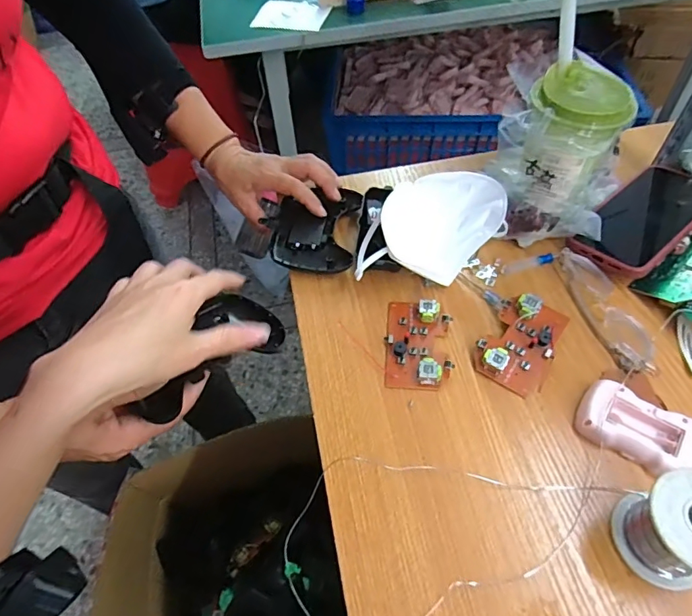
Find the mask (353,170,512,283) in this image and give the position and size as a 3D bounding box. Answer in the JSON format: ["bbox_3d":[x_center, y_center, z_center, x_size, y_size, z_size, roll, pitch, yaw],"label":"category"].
[{"bbox_3d":[0.080,-0.079,0.475,0.151,0.080,0.098,-8,54,-2],"label":"mask"}]

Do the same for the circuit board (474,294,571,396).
[{"bbox_3d":[0.157,0.030,0.431,0.060,0.020,0.088,25,60,20],"label":"circuit board"}]

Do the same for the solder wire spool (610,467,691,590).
[{"bbox_3d":[0.222,0.147,0.319,0.061,0.066,0.061,-2,54,3],"label":"solder wire spool"}]

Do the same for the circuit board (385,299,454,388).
[{"bbox_3d":[0.066,0.030,0.440,0.058,0.015,0.089,1,54,5],"label":"circuit board"}]

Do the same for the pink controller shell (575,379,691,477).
[{"bbox_3d":[0.231,0.097,0.381,0.087,0.022,0.051,24,59,20],"label":"pink controller shell"}]

